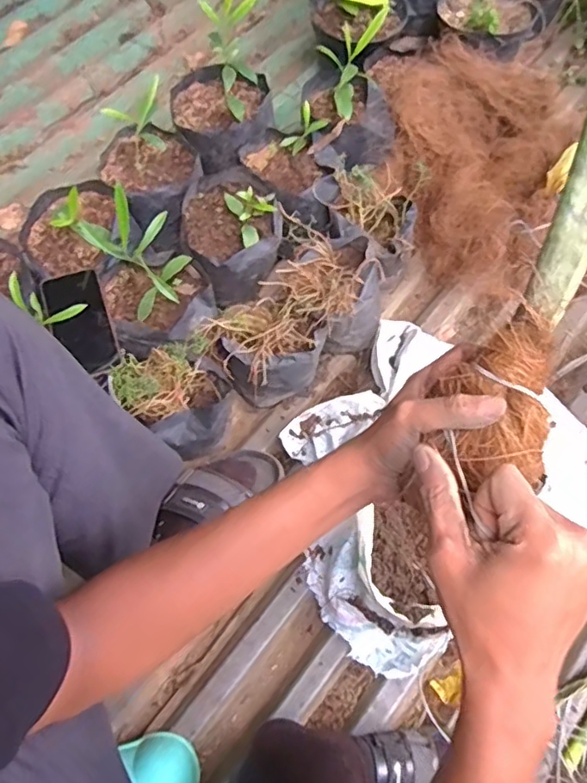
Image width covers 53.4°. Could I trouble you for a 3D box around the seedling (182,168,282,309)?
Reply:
[{"bbox_3d":[-0.089,-0.230,0.873,0.145,0.161,0.159,-18,68,-8],"label":"seedling"}]

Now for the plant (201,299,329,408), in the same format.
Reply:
[{"bbox_3d":[-0.040,-0.055,0.829,0.140,0.119,0.119,32,70,13],"label":"plant"}]

